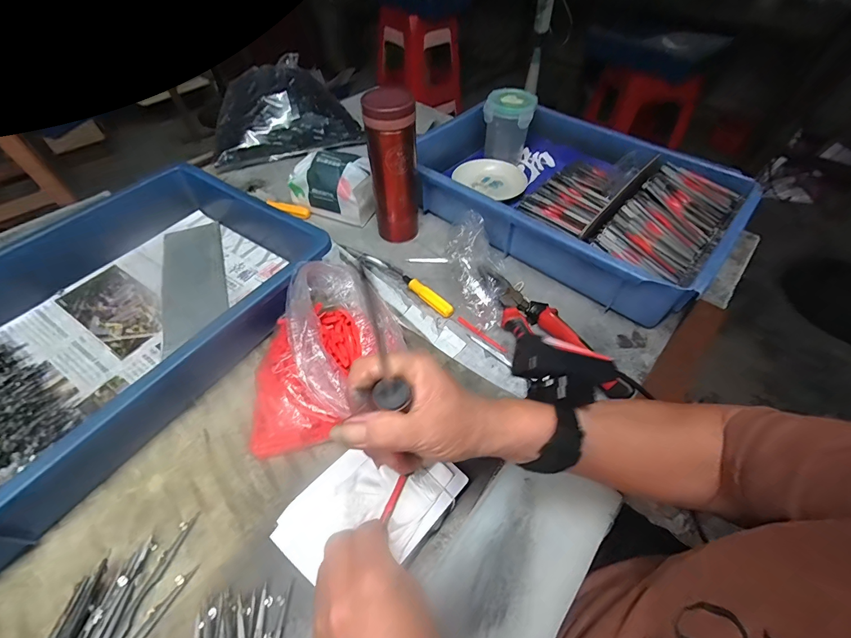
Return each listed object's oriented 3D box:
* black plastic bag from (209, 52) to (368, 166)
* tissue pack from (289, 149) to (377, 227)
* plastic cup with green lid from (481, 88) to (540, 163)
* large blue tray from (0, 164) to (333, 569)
[{"bbox_3d":[-0.260,-0.375,0.677,0.244,0.101,0.143,-17,54,-15],"label":"black plastic bag"},{"bbox_3d":[-0.129,-0.200,0.570,0.135,0.075,0.071,19,53,12],"label":"tissue pack"},{"bbox_3d":[0.136,-0.318,0.645,0.078,0.108,0.076,1,52,-2],"label":"plastic cup with green lid"},{"bbox_3d":[-0.348,0.005,0.403,0.281,0.076,0.420,27,55,18],"label":"large blue tray"}]

